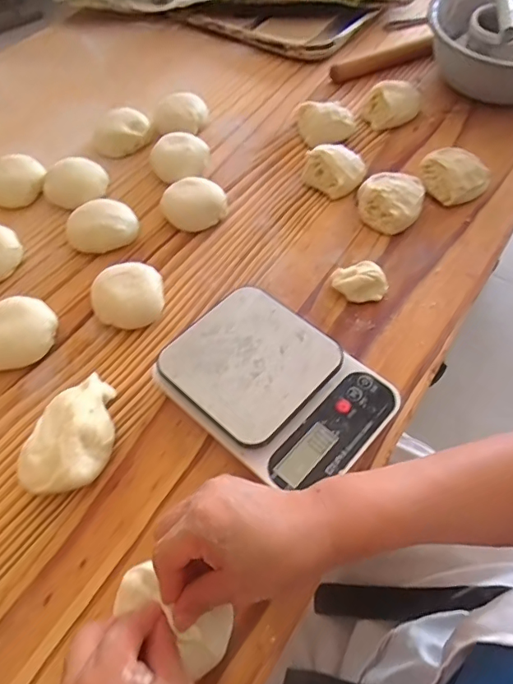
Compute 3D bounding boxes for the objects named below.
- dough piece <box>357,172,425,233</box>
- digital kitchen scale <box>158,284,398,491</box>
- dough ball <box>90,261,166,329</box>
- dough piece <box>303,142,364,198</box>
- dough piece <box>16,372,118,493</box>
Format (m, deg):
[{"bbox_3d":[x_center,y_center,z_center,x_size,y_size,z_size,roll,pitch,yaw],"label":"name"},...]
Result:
[{"bbox_3d":[0.142,-0.151,0.530,0.065,0.031,0.064,0,56,1],"label":"dough piece"},{"bbox_3d":[0.016,0.038,0.411,0.168,0.035,0.126,38,65,19],"label":"digital kitchen scale"},{"bbox_3d":[-0.118,-0.042,0.458,0.063,0.028,0.057,-14,60,-10],"label":"dough ball"},{"bbox_3d":[0.087,-0.193,0.554,0.061,0.029,0.050,36,64,18],"label":"dough piece"},{"bbox_3d":[-0.139,0.071,0.385,0.056,0.028,0.096,16,60,8],"label":"dough piece"}]

